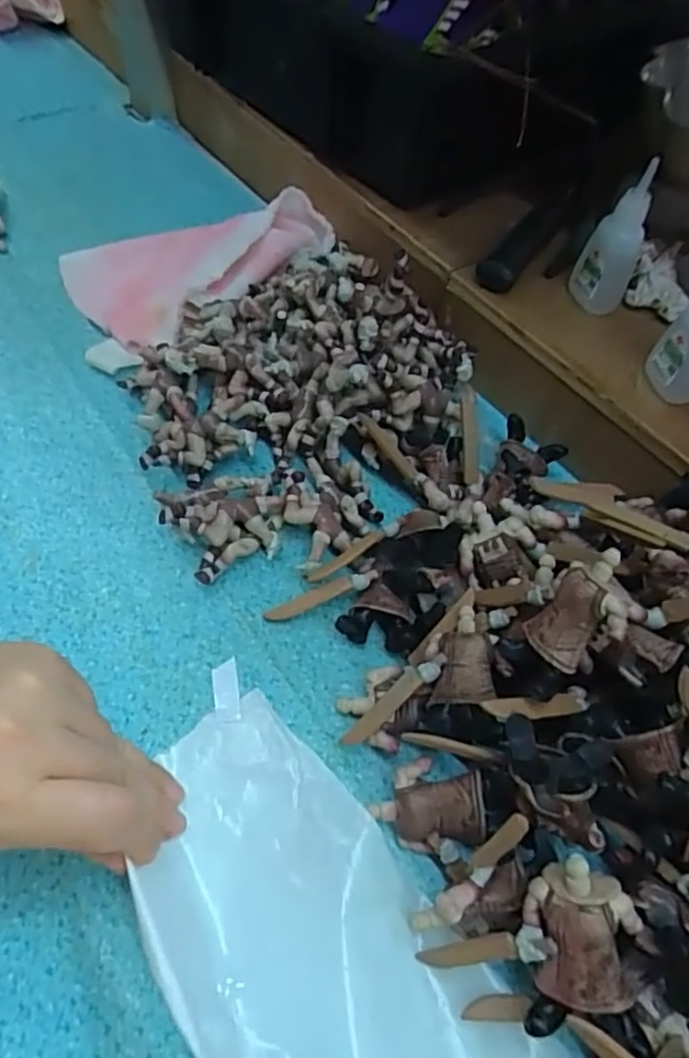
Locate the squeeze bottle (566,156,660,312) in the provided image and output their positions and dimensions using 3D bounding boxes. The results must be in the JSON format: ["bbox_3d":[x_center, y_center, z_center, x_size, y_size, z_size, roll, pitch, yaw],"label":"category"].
[{"bbox_3d":[0.150,-0.159,0.363,0.028,0.069,0.023,0,58,-4],"label":"squeeze bottle"}]

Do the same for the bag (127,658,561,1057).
[{"bbox_3d":[-0.015,0.152,0.243,0.094,0.027,0.195,-33,65,-28],"label":"bag"}]

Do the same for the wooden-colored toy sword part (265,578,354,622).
[{"bbox_3d":[-0.017,0.036,0.328,0.045,0.008,0.008,-24,61,-1],"label":"wooden-colored toy sword part"}]

